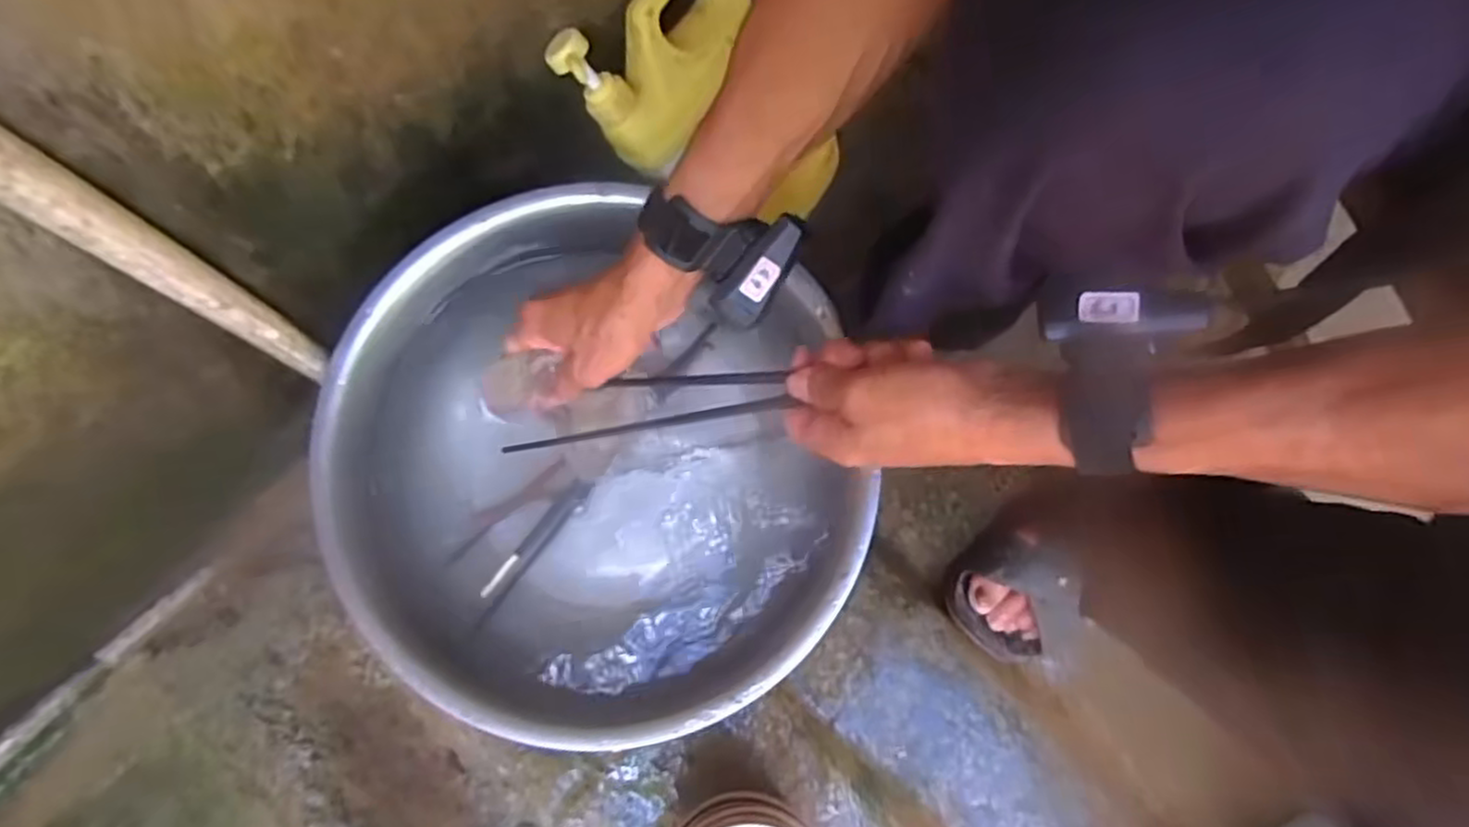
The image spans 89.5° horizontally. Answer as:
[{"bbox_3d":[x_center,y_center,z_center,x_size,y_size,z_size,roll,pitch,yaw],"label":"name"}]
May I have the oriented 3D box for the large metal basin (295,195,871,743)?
[{"bbox_3d":[-0.104,0.035,0.531,0.345,0.098,0.360,1,78,-4],"label":"large metal basin"}]

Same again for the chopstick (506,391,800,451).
[{"bbox_3d":[-0.062,0.008,0.478,0.205,0.008,0.008,-10,78,20],"label":"chopstick"}]

